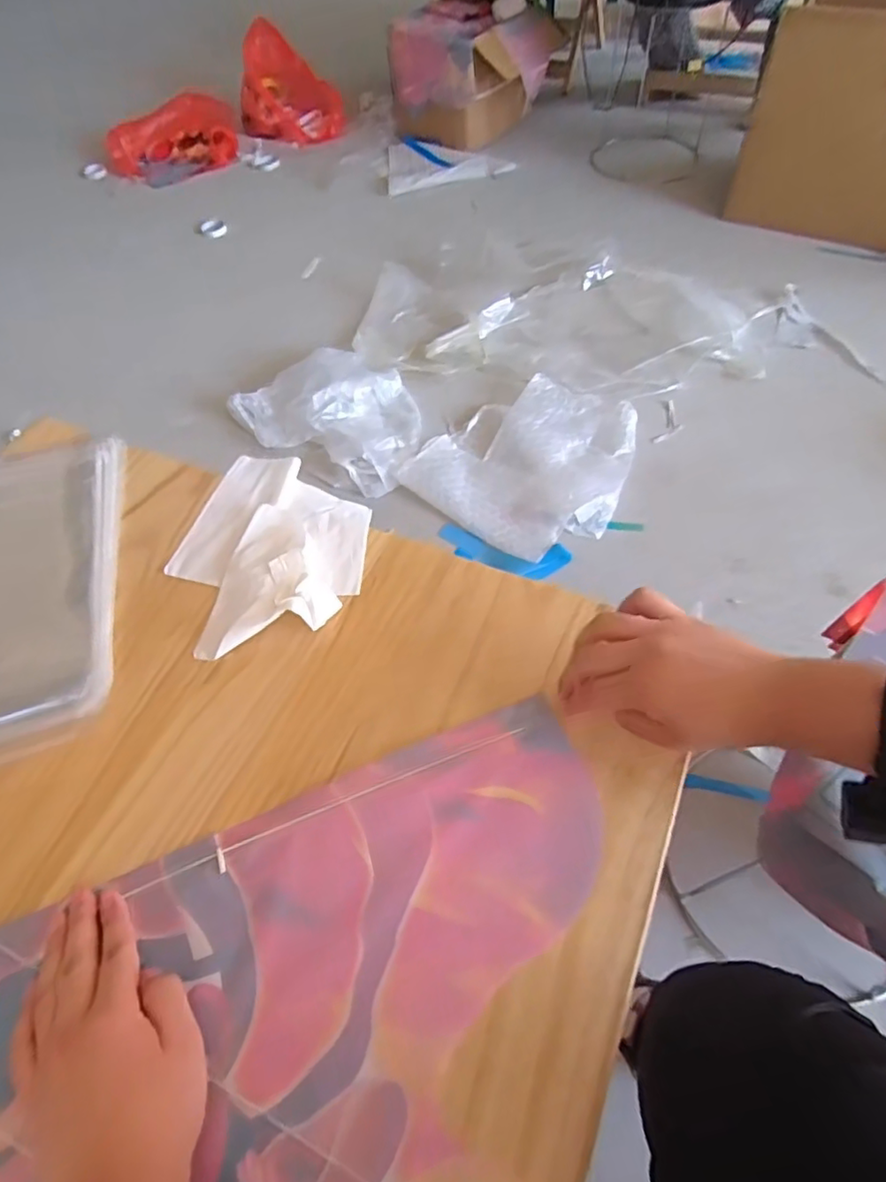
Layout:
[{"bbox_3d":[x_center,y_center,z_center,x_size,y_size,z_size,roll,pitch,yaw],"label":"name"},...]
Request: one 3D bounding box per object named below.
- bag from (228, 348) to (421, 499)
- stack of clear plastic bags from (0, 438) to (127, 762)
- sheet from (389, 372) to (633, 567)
[{"bbox_3d":[-0.222,-0.427,1.367,0.425,0.092,0.327,31,65,22],"label":"bag"},{"bbox_3d":[-0.384,-0.008,0.562,0.158,0.031,0.345,-14,57,-4],"label":"stack of clear plastic bags"},{"bbox_3d":[0.201,-0.285,1.300,0.407,0.081,0.443,32,66,23],"label":"sheet"}]

